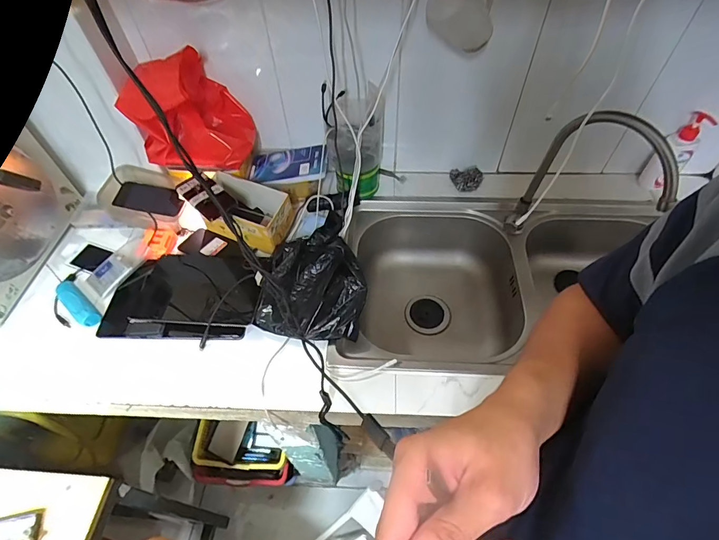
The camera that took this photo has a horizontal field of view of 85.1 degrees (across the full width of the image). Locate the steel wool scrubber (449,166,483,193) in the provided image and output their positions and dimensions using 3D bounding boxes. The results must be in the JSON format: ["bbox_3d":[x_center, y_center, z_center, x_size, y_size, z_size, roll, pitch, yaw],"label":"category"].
[{"bbox_3d":[0.245,-0.212,0.904,0.073,0.069,0.042,15,56,13],"label":"steel wool scrubber"}]

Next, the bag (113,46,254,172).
[{"bbox_3d":[-0.334,-0.301,0.771,0.227,0.211,0.104,-16,55,-9],"label":"bag"}]

